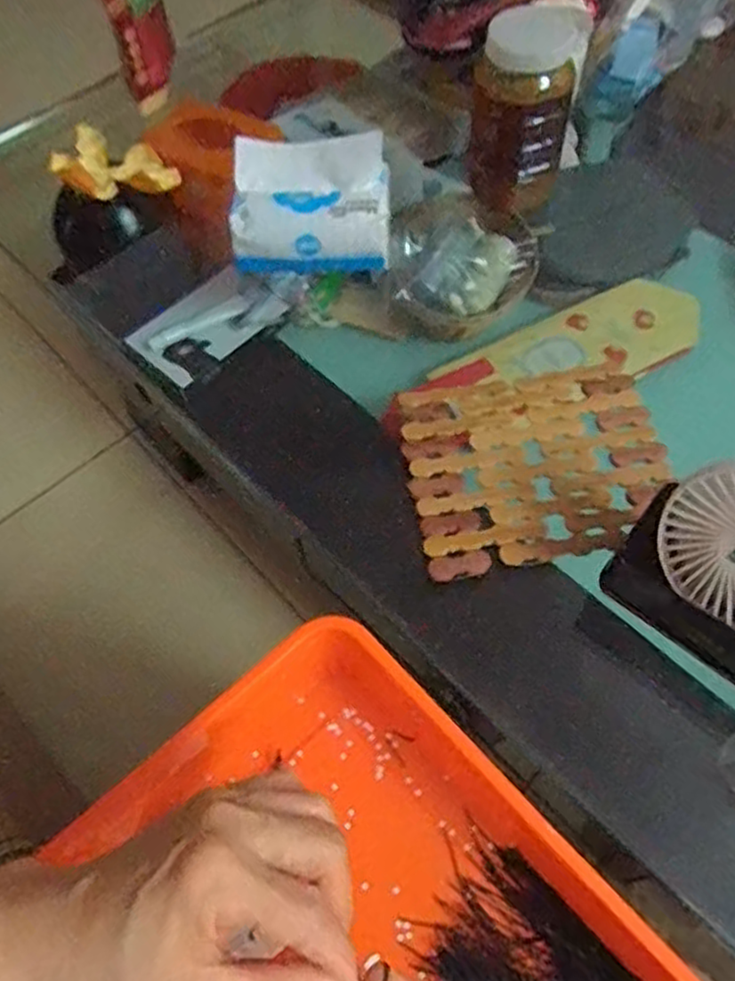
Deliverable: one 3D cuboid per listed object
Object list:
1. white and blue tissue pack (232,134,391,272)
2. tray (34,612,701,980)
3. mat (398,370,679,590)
[{"bbox_3d":[-0.050,-0.264,0.659,0.140,0.069,0.106,2,60,4],"label":"white and blue tissue pack"},{"bbox_3d":[0.007,0.234,0.321,0.233,0.075,0.299,-39,65,-18],"label":"tray"},{"bbox_3d":[0.128,-0.024,0.551,0.193,0.009,0.167,-10,60,-2],"label":"mat"}]

